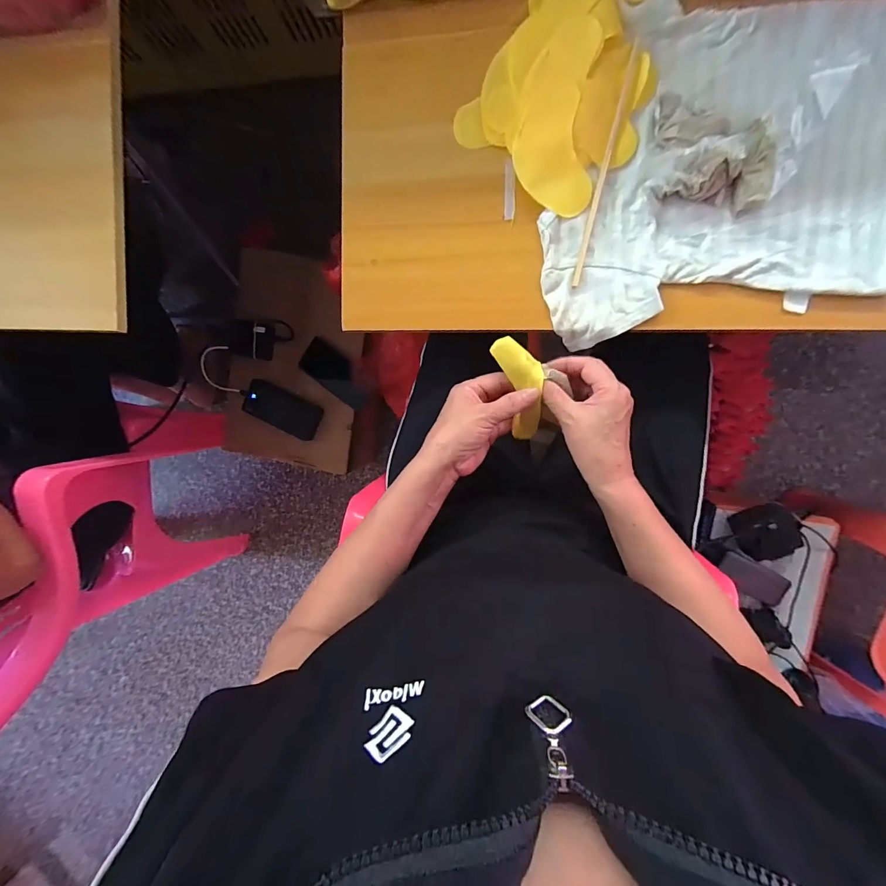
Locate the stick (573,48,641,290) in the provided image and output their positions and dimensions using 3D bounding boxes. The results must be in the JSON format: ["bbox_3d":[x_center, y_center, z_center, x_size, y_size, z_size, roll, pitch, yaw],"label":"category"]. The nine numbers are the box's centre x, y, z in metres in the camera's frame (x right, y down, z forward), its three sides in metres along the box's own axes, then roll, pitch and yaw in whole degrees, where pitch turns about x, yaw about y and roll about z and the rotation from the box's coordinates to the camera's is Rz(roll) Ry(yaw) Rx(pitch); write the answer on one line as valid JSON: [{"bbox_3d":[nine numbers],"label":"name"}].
[{"bbox_3d":[0.158,-0.267,0.371,0.007,0.008,0.220,13,96,6],"label":"stick"}]

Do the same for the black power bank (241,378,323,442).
[{"bbox_3d":[-0.330,-0.070,0.772,0.156,0.018,0.081,29,98,4],"label":"black power bank"}]

